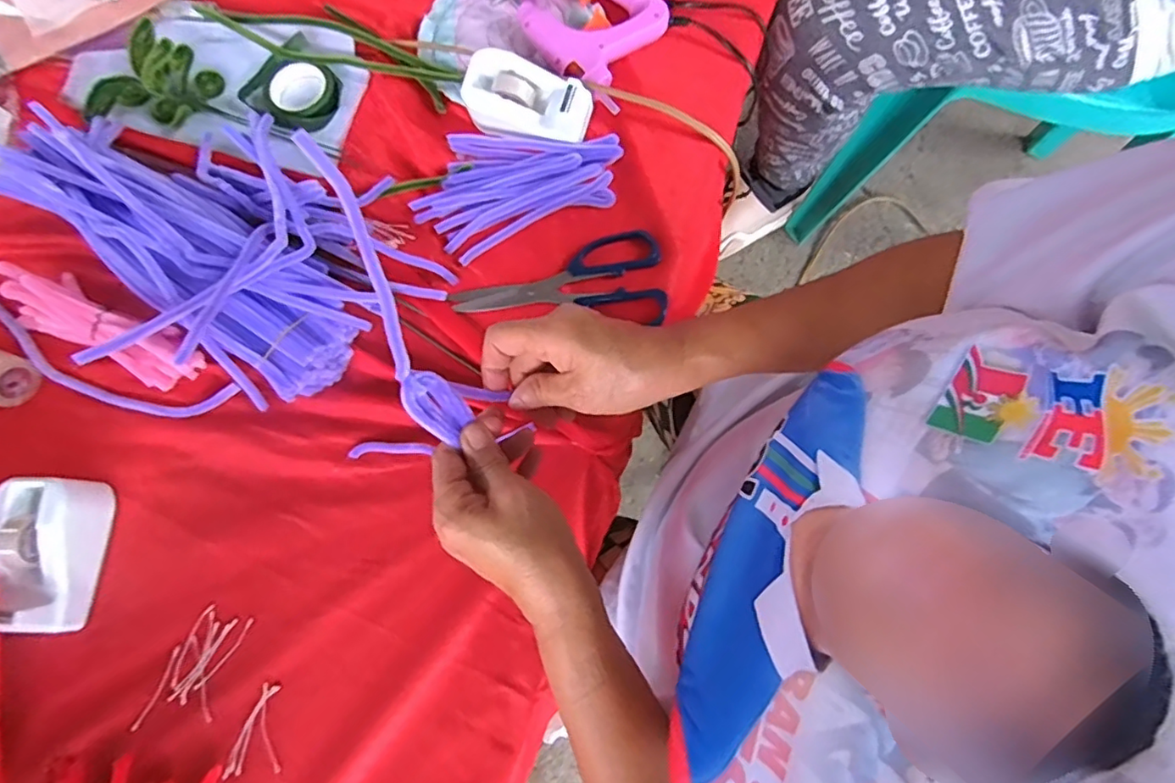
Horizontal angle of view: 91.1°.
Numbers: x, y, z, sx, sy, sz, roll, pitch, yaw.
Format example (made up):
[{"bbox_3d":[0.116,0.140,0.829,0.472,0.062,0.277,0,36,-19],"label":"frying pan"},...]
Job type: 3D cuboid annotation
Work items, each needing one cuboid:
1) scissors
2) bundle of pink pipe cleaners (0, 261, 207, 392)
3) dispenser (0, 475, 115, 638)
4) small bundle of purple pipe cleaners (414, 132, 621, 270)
[{"bbox_3d":[-0.023,-0.090,0.456,0.166,0.012,0.070,-1,77,0],"label":"scissors"},{"bbox_3d":[-0.367,-0.050,0.432,0.162,0.032,0.045,26,78,6],"label":"bundle of pink pipe cleaners"},{"bbox_3d":[-0.361,0.109,0.385,0.050,0.044,0.100,0,77,0],"label":"dispenser"},{"bbox_3d":[-0.058,-0.177,0.475,0.167,0.019,0.097,-22,78,-5],"label":"small bundle of purple pipe cleaners"}]

